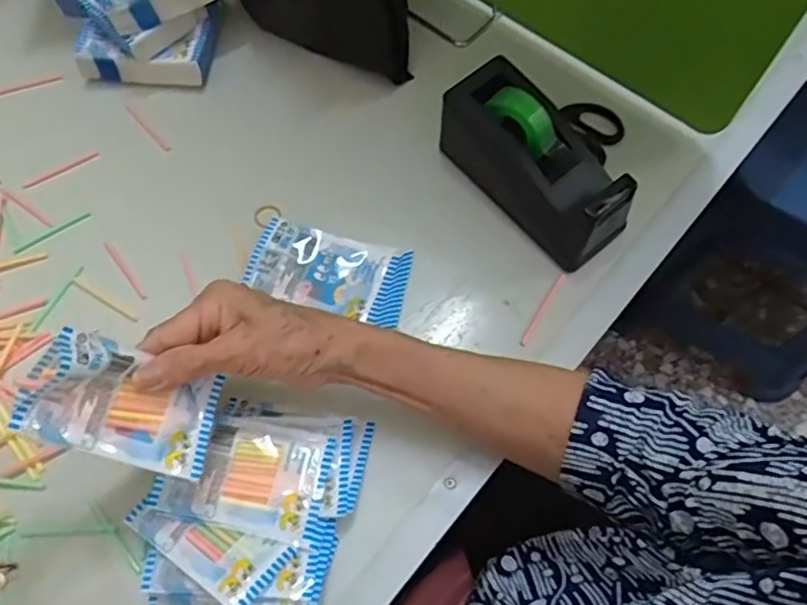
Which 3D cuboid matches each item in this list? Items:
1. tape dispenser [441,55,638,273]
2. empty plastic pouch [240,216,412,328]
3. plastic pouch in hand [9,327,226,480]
[{"bbox_3d":[0.098,-0.106,0.468,0.058,0.081,0.154,-39,73,-16],"label":"tape dispenser"},{"bbox_3d":[-0.055,-0.023,0.472,0.115,0.008,0.065,15,67,5],"label":"empty plastic pouch"},{"bbox_3d":[-0.149,0.057,0.351,0.024,0.102,0.056,-6,59,42],"label":"plastic pouch in hand"}]

